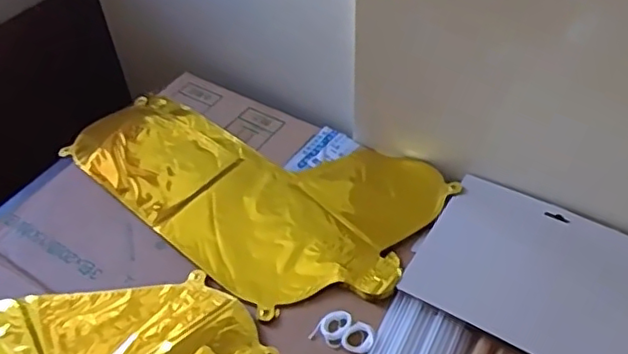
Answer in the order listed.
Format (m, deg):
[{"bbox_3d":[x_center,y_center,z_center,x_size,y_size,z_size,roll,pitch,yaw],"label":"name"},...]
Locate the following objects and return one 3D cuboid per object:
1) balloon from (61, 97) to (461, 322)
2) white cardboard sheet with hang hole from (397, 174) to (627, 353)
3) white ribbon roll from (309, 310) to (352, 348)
[{"bbox_3d":[-0.077,0.001,0.658,0.398,0.016,0.224,25,55,23],"label":"balloon"},{"bbox_3d":[0.199,0.084,0.553,0.192,0.008,0.158,24,54,22],"label":"white cardboard sheet with hang hole"},{"bbox_3d":[0.016,0.129,0.526,0.027,0.006,0.033,21,53,21],"label":"white ribbon roll"}]

